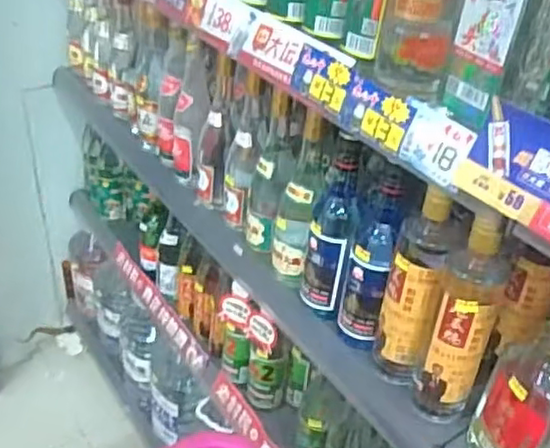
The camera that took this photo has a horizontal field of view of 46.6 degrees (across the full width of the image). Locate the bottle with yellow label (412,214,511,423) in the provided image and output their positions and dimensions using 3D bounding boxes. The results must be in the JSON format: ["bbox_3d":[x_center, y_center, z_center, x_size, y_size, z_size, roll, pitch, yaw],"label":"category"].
[{"bbox_3d":[0.194,0.111,0.662,0.055,0.245,0.054,8,35,5],"label":"bottle with yellow label"}]

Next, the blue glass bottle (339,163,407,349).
[{"bbox_3d":[0.111,0.058,0.760,0.054,0.233,0.064,11,35,9],"label":"blue glass bottle"}]

